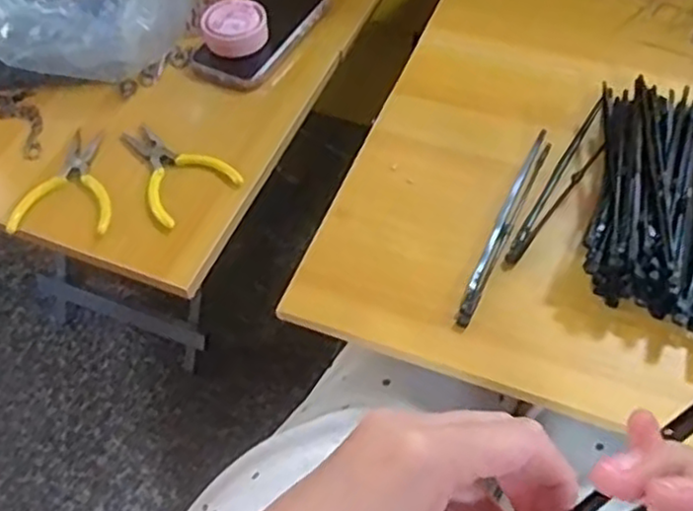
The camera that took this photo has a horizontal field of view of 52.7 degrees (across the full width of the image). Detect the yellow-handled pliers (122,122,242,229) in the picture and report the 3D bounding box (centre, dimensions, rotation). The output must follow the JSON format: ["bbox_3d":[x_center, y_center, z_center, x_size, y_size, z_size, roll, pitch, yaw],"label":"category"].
[{"bbox_3d":[-0.148,-0.079,0.594,0.073,0.010,0.109,-32,61,-19],"label":"yellow-handled pliers"}]

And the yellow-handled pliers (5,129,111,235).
[{"bbox_3d":[-0.234,-0.063,0.587,0.080,0.011,0.108,-3,55,-1],"label":"yellow-handled pliers"}]

